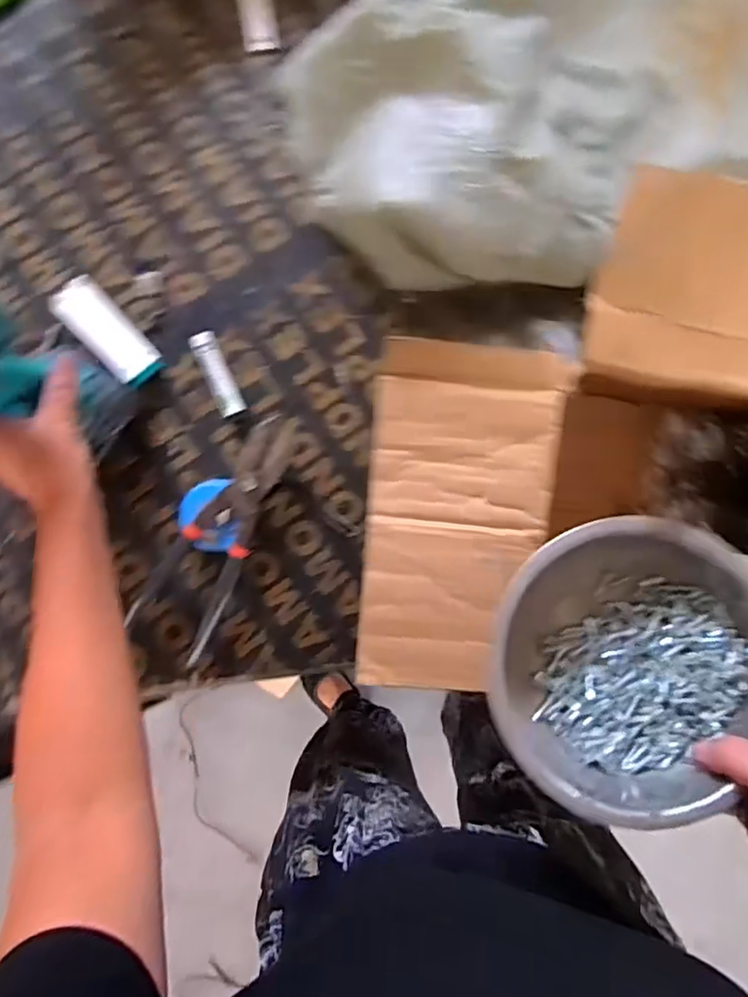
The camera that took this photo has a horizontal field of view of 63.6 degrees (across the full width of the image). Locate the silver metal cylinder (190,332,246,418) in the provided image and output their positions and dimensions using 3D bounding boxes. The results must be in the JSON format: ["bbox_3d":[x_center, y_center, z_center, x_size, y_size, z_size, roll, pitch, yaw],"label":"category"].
[{"bbox_3d":[-0.158,-0.126,0.614,0.025,0.018,0.090,-24,88,-5],"label":"silver metal cylinder"}]

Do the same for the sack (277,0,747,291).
[{"bbox_3d":[0.210,-0.422,0.611,0.580,0.126,0.362,-23,88,-5],"label":"sack"}]

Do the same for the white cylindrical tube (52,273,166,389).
[{"bbox_3d":[-0.265,-0.165,0.599,0.047,0.036,0.121,-42,90,-6],"label":"white cylindrical tube"}]

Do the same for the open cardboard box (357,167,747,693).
[{"bbox_3d":[0.246,-0.026,0.536,0.485,0.241,0.390,9,85,-4],"label":"open cardboard box"}]

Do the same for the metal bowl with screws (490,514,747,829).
[{"bbox_3d":[0.163,0.103,0.394,0.163,0.074,0.173,0,86,-4],"label":"metal bowl with screws"}]

